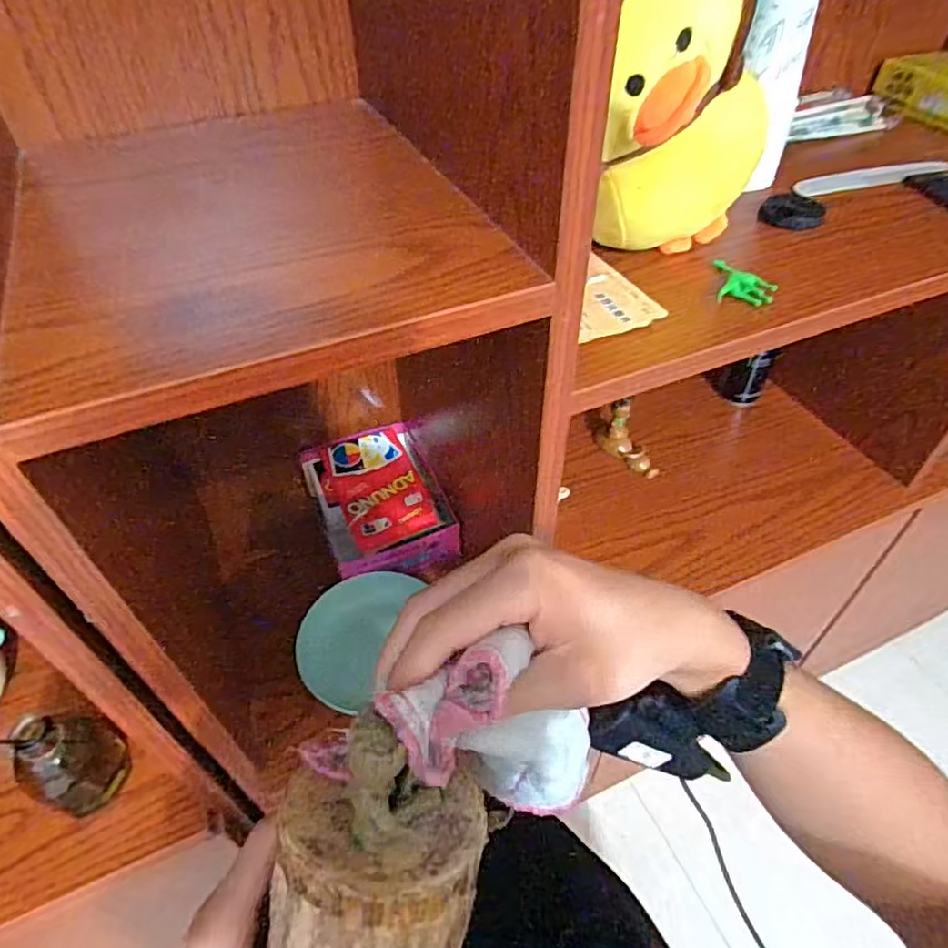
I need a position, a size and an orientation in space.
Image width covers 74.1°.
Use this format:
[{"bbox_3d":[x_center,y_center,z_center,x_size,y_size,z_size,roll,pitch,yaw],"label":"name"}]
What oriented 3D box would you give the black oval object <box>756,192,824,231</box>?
[{"bbox_3d":[0.262,-0.216,0.516,0.047,0.010,0.046,26,53,23],"label":"black oval object"}]

